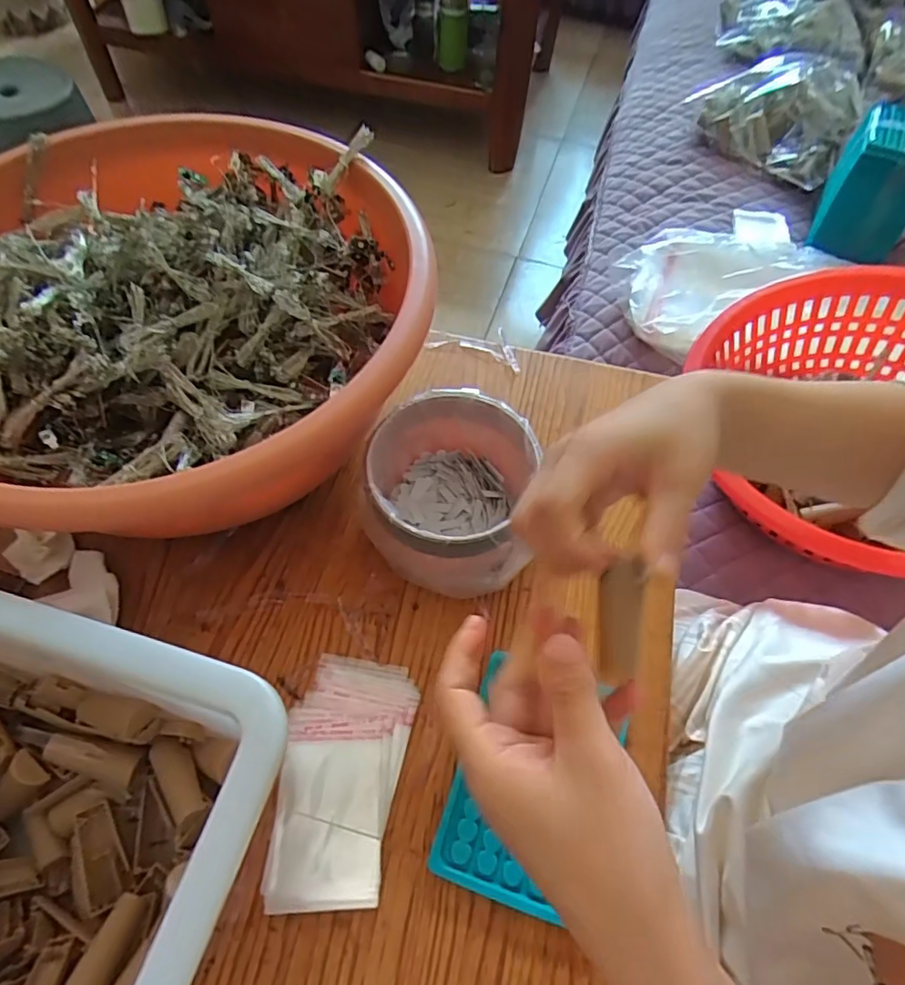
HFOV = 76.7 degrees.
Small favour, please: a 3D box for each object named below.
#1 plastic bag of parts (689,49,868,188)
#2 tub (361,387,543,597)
[{"bbox_3d":[0.482,-0.568,0.846,0.207,0.090,0.207,33,62,16],"label":"plastic bag of parts"},{"bbox_3d":[-0.005,0.002,0.407,0.106,0.085,0.122,5,58,0],"label":"tub"}]

